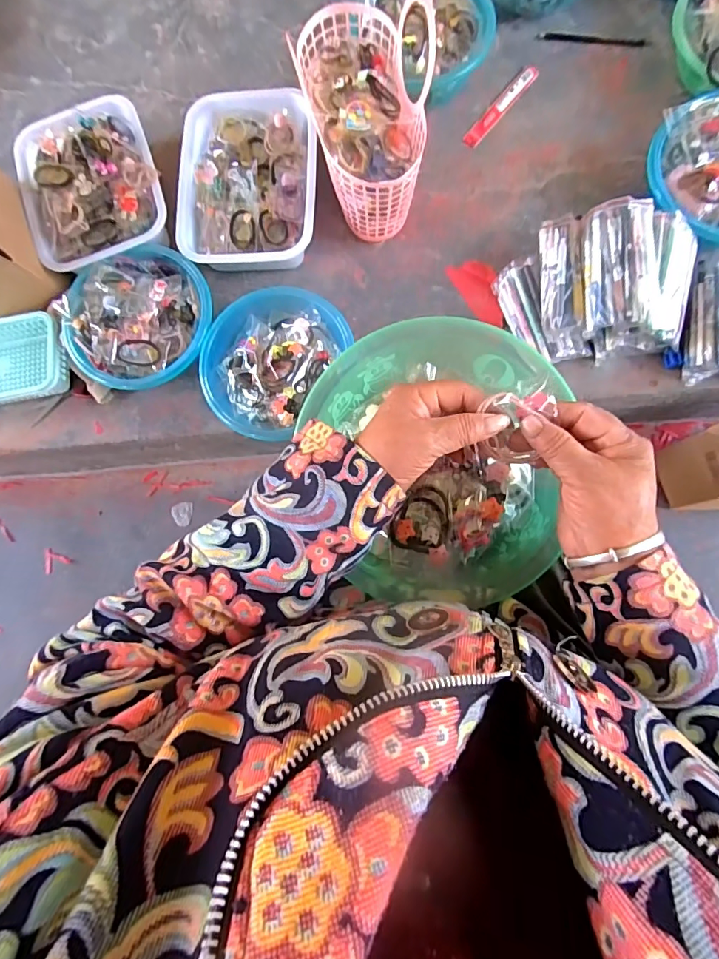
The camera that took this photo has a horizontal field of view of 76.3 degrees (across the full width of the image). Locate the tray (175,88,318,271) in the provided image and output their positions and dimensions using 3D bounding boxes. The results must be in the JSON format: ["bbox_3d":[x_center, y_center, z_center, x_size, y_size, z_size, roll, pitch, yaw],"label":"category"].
[{"bbox_3d":[-0.176,-0.477,0.732,0.217,0.072,0.286,-4,79,0],"label":"tray"}]

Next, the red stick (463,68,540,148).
[{"bbox_3d":[0.237,-0.620,0.757,0.025,0.005,0.188,39,82,7],"label":"red stick"}]

